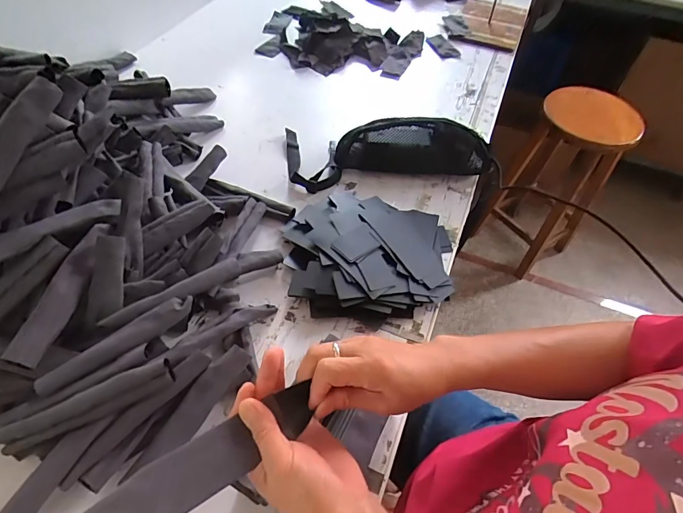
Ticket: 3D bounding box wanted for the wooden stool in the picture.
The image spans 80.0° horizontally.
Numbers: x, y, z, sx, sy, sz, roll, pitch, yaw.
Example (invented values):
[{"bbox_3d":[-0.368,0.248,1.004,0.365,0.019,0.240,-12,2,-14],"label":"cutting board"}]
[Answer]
[{"bbox_3d":[0.734,-0.260,1.412,0.336,0.609,0.293,-34,62,-25],"label":"wooden stool"}]

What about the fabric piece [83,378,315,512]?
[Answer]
[{"bbox_3d":[-0.113,0.165,0.309,0.205,0.017,0.044,-26,59,-22],"label":"fabric piece"}]

